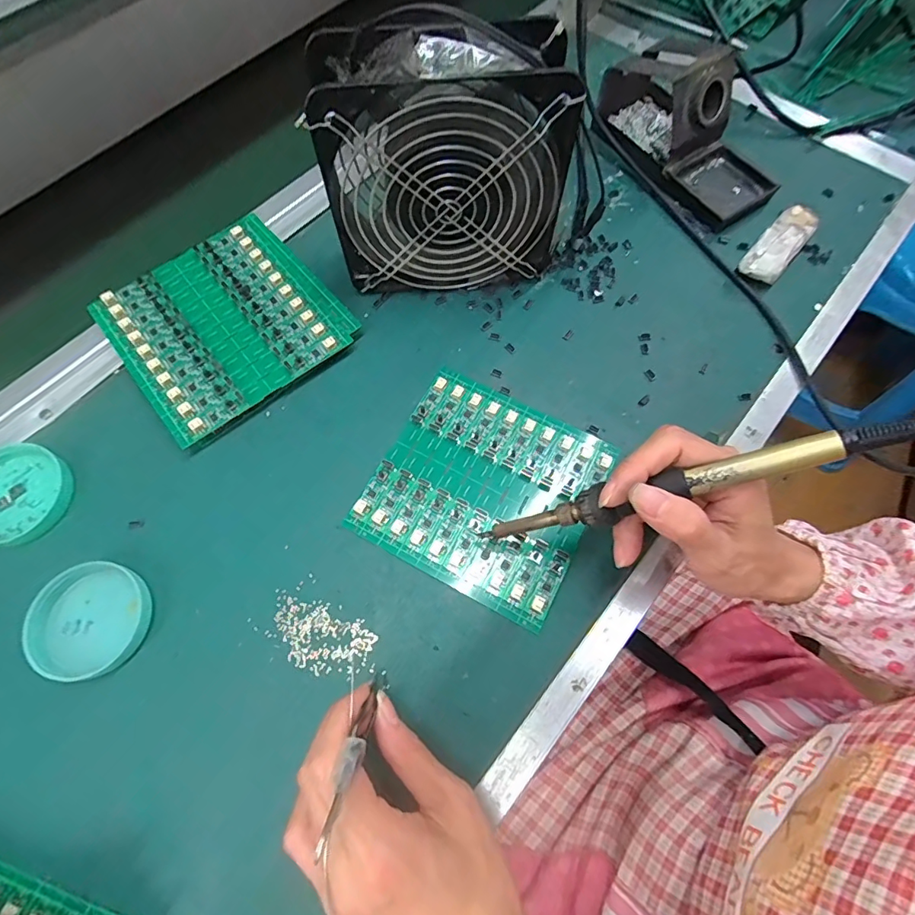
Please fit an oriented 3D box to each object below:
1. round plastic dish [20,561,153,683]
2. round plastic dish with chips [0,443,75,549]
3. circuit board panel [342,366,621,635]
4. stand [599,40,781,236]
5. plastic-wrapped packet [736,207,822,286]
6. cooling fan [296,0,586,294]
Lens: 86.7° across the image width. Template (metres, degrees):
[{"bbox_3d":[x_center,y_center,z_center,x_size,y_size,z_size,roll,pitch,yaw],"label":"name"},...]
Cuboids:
[{"bbox_3d":[-0.216,0.095,0.284,0.062,0.015,0.061,0,68,0],"label":"round plastic dish"},{"bbox_3d":[-0.290,0.023,0.314,0.070,0.009,0.065,0,68,0],"label":"round plastic dish with chips"},{"bbox_3d":[0.019,0.018,0.322,0.136,0.005,0.134,27,70,10],"label":"circuit board panel"},{"bbox_3d":[0.193,-0.277,0.401,0.077,0.072,0.164,-37,73,-14],"label":"stand"},{"bbox_3d":[0.258,-0.171,0.385,0.029,0.022,0.086,40,73,14],"label":"plastic-wrapped packet"},{"bbox_3d":[-0.007,-0.186,0.319,0.149,0.156,0.057,-6,68,-2],"label":"cooling fan"}]

